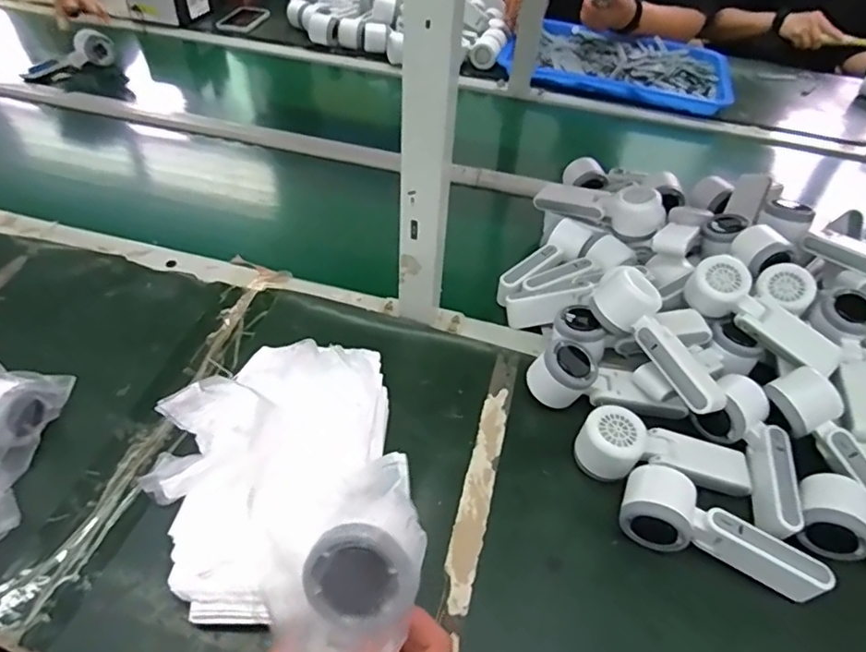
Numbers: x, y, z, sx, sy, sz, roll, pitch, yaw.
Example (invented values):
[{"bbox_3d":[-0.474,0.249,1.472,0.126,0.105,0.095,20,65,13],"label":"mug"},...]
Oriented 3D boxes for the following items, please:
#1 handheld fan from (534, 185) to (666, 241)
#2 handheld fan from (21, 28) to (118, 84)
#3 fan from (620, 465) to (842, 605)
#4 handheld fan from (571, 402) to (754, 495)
[{"bbox_3d":[0.223,-0.161,0.758,0.175,0.060,0.052,23,49,37],"label":"handheld fan"},{"bbox_3d":[-0.702,-0.514,1.089,0.168,0.065,0.037,-35,57,-11],"label":"handheld fan"},{"bbox_3d":[0.249,0.179,0.491,0.165,0.043,0.064,19,50,13],"label":"fan"},{"bbox_3d":[0.223,0.123,0.538,0.166,0.050,0.060,9,48,5],"label":"handheld fan"}]

